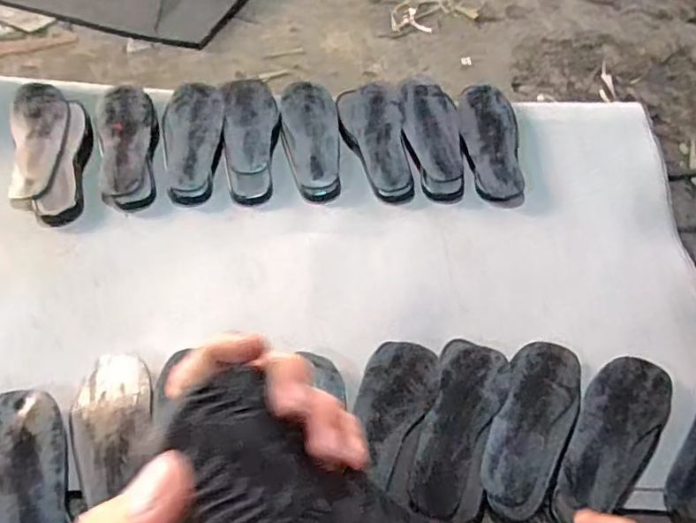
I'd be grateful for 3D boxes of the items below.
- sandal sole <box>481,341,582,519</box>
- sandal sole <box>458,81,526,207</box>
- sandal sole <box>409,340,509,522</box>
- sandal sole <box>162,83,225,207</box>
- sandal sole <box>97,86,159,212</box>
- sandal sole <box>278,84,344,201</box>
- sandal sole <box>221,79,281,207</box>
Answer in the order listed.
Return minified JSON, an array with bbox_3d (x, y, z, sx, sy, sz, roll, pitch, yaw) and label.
[{"bbox_3d":[0.239,0.207,0.726,0.095,0.019,0.237,22,56,12],"label":"sandal sole"},{"bbox_3d":[0.256,-0.212,1.013,0.095,0.022,0.254,-5,63,1],"label":"sandal sole"},{"bbox_3d":[0.142,0.202,0.712,0.087,0.016,0.233,17,55,9],"label":"sandal sole"},{"bbox_3d":[-0.272,-0.213,0.994,0.102,0.019,0.248,-2,66,-5],"label":"sandal sole"},{"bbox_3d":[-0.381,-0.206,0.992,0.105,0.047,0.276,-11,55,-11],"label":"sandal sole"},{"bbox_3d":[-0.067,-0.220,1.019,0.102,0.042,0.273,-4,55,-6],"label":"sandal sole"},{"bbox_3d":[-0.170,-0.223,1.011,0.099,0.046,0.279,-5,55,-7],"label":"sandal sole"}]

